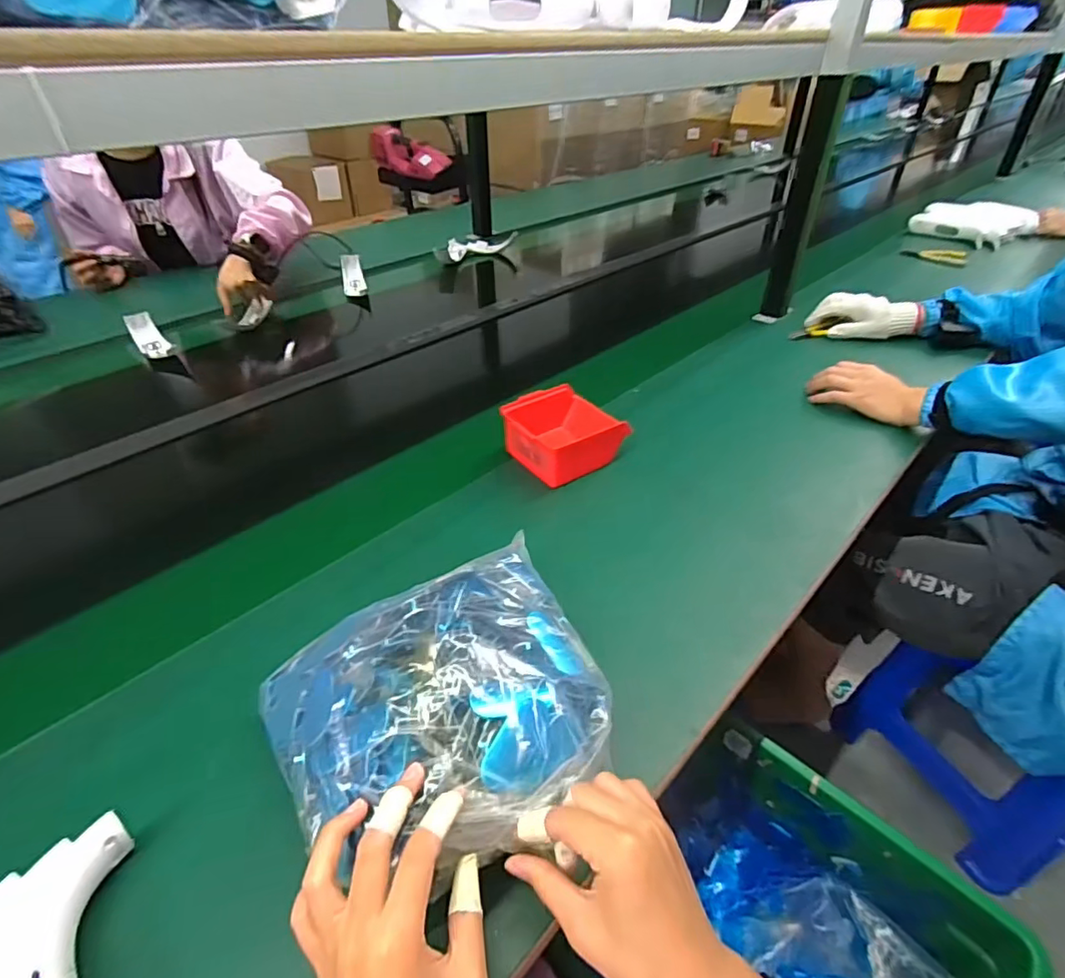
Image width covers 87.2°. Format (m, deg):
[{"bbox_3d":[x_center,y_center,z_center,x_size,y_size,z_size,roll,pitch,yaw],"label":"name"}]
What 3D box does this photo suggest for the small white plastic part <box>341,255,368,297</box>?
[{"bbox_3d":[-0.420,-0.500,1.313,0.050,0.028,0.116,-10,79,-11],"label":"small white plastic part"}]

